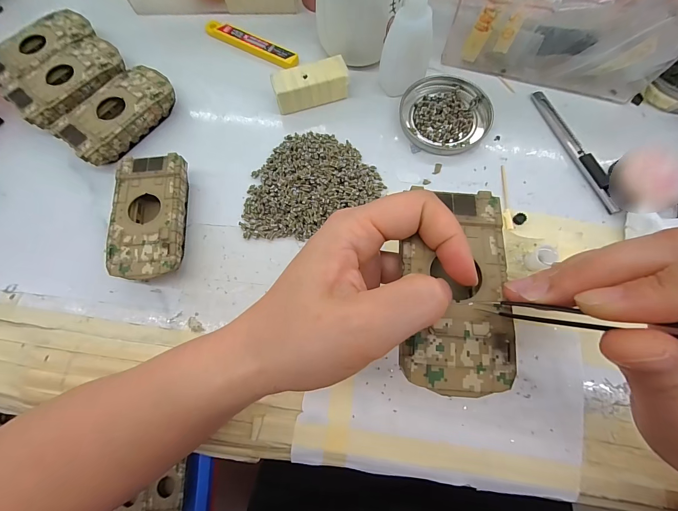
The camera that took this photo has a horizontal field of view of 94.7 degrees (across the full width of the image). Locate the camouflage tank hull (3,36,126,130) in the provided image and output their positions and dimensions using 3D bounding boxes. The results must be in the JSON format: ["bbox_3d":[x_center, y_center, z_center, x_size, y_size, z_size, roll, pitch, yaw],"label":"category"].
[{"bbox_3d":[-0.242,-0.157,0.286,0.057,0.025,0.095,38,78,12],"label":"camouflage tank hull"}]

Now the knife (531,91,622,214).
[{"bbox_3d":[0.203,-0.093,0.268,0.015,0.007,0.126,-19,73,-4],"label":"knife"}]

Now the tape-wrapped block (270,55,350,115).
[{"bbox_3d":[-0.025,-0.152,0.280,0.064,0.026,0.027,-16,73,-3],"label":"tape-wrapped block"}]

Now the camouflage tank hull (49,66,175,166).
[{"bbox_3d":[-0.190,-0.124,0.274,0.047,0.025,0.095,37,77,12],"label":"camouflage tank hull"}]

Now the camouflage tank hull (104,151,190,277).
[{"bbox_3d":[-0.145,-0.028,0.245,0.049,0.026,0.095,-4,73,1],"label":"camouflage tank hull"}]

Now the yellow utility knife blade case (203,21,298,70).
[{"bbox_3d":[-0.087,-0.208,0.306,0.104,0.004,0.021,29,76,10],"label":"yellow utility knife blade case"}]

